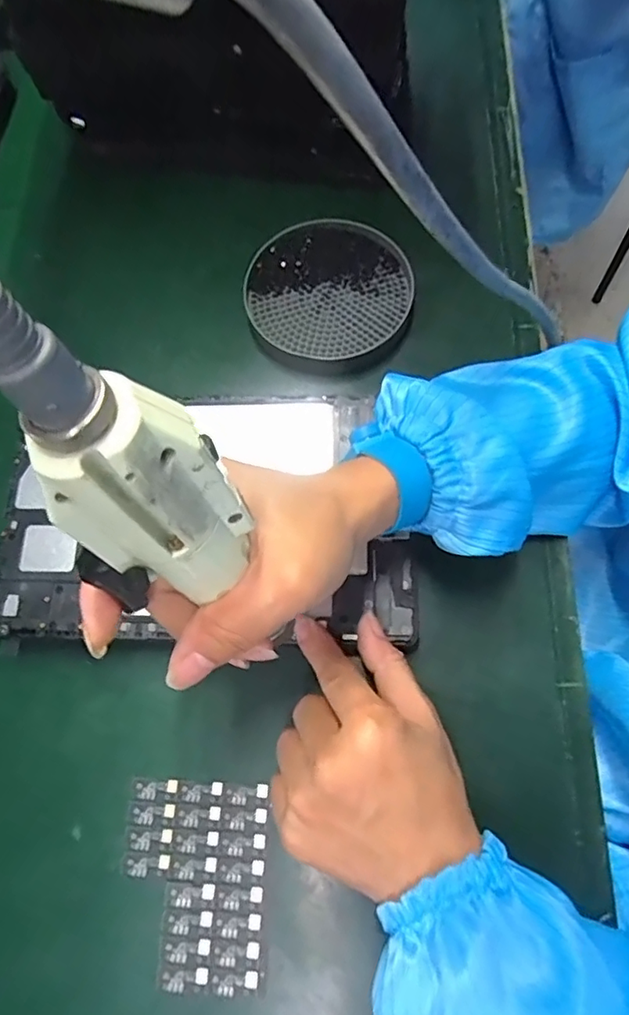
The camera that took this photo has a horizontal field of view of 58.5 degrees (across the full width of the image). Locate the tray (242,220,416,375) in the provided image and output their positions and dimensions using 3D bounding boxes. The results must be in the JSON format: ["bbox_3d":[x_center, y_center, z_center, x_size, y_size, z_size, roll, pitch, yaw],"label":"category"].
[{"bbox_3d":[0.010,-0.147,0.391,0.112,0.024,0.105,-1,71,4],"label":"tray"}]

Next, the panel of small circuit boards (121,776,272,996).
[{"bbox_3d":[-0.063,0.192,0.289,0.074,0.004,0.092,0,71,4],"label":"panel of small circuit boards"}]

